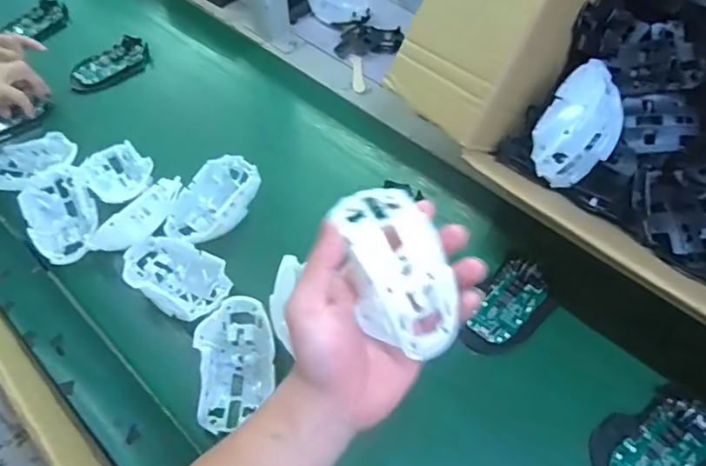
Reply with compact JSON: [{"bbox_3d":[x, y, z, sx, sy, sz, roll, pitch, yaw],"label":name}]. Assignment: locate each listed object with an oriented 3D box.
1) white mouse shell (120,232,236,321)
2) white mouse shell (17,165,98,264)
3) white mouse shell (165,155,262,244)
[{"bbox_3d":[-0.173,0.047,0.555,0.109,0.043,0.068,28,59,21],"label":"white mouse shell"},{"bbox_3d":[-0.315,-0.021,0.601,0.067,0.032,0.112,-22,56,-14],"label":"white mouse shell"},{"bbox_3d":[-0.154,-0.035,0.604,0.066,0.034,0.109,32,61,23],"label":"white mouse shell"}]

